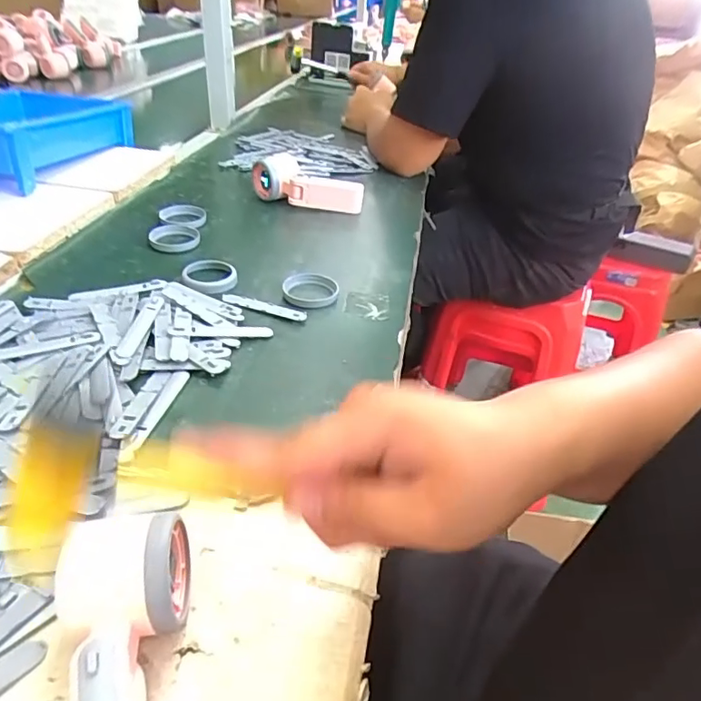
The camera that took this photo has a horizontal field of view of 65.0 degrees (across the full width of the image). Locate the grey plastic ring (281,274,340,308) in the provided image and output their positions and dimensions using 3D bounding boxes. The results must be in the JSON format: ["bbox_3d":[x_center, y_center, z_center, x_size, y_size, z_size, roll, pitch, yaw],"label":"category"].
[{"bbox_3d":[-0.044,-0.067,0.597,0.061,0.011,0.063,5,35,-3],"label":"grey plastic ring"}]

